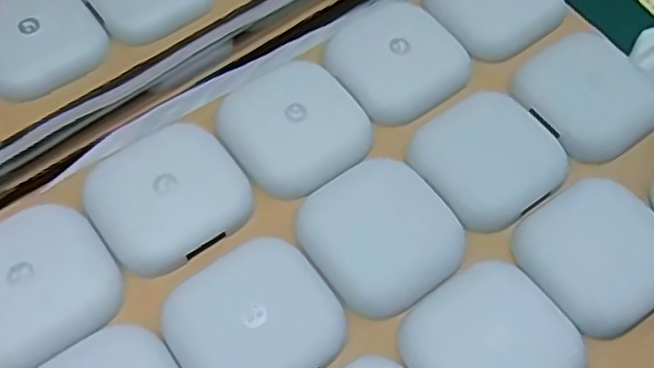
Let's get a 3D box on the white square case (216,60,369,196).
[{"bbox_3d":[-0.015,-0.029,0.329,0.064,0.013,0.064,-32,69,-18],"label":"white square case"}]

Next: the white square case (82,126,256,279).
[{"bbox_3d":[-0.071,0.004,0.306,0.065,0.018,0.059,-33,69,-18],"label":"white square case"}]

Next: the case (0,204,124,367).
[{"bbox_3d":[-0.123,0.041,0.281,0.065,0.017,0.060,-34,69,-19],"label":"case"}]

